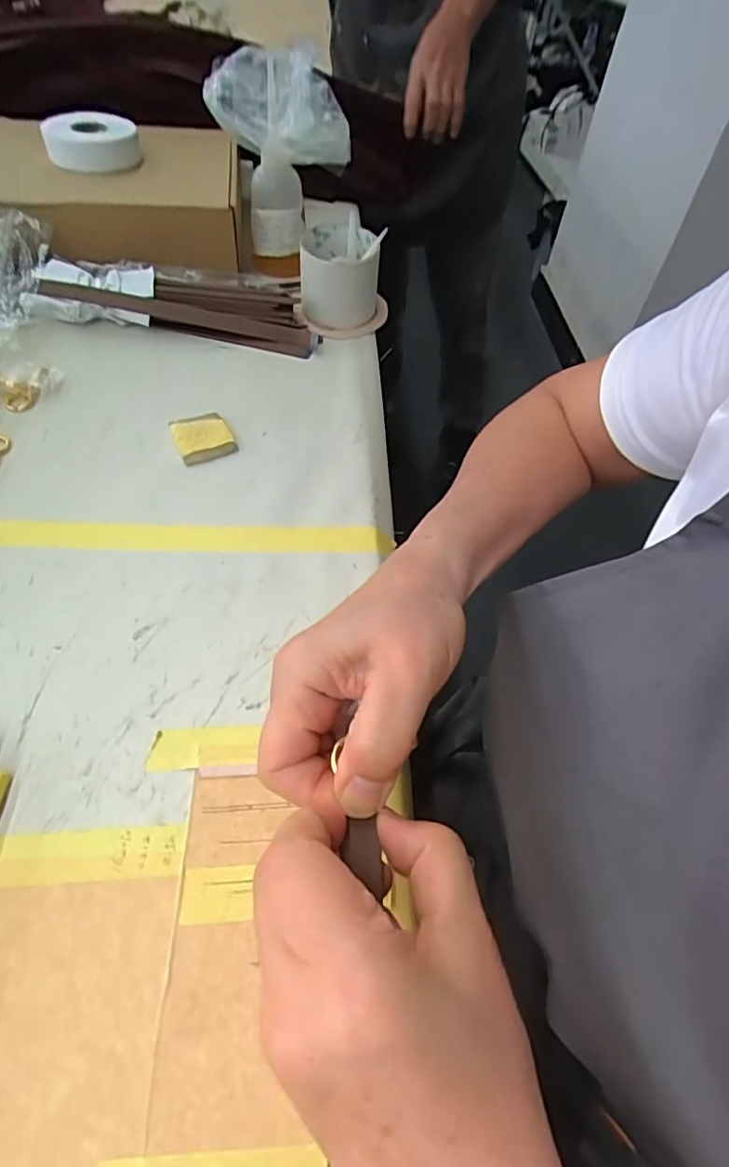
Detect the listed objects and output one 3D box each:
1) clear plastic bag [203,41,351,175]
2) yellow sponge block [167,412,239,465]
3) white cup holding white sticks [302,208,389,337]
[{"bbox_3d":[-0.085,-0.464,0.539,0.143,0.082,0.049,23,54,11],"label":"clear plastic bag"},{"bbox_3d":[-0.137,-0.124,0.469,0.046,0.010,0.052,-20,57,-19],"label":"yellow sponge block"},{"bbox_3d":[-0.020,-0.324,0.591,0.093,0.081,0.105,2,53,-5],"label":"white cup holding white sticks"}]

